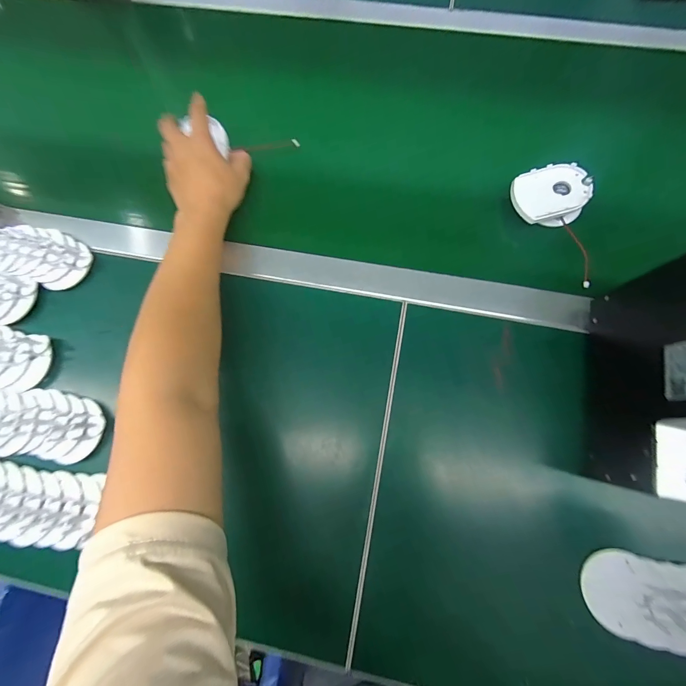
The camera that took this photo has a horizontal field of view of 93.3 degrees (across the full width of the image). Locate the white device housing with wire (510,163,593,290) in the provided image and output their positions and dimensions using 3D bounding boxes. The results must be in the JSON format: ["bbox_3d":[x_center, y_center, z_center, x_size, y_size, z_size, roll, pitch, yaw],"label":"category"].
[{"bbox_3d":[0.242,-0.131,0.354,0.073,0.030,0.140,-15,73,-2],"label":"white device housing with wire"}]

